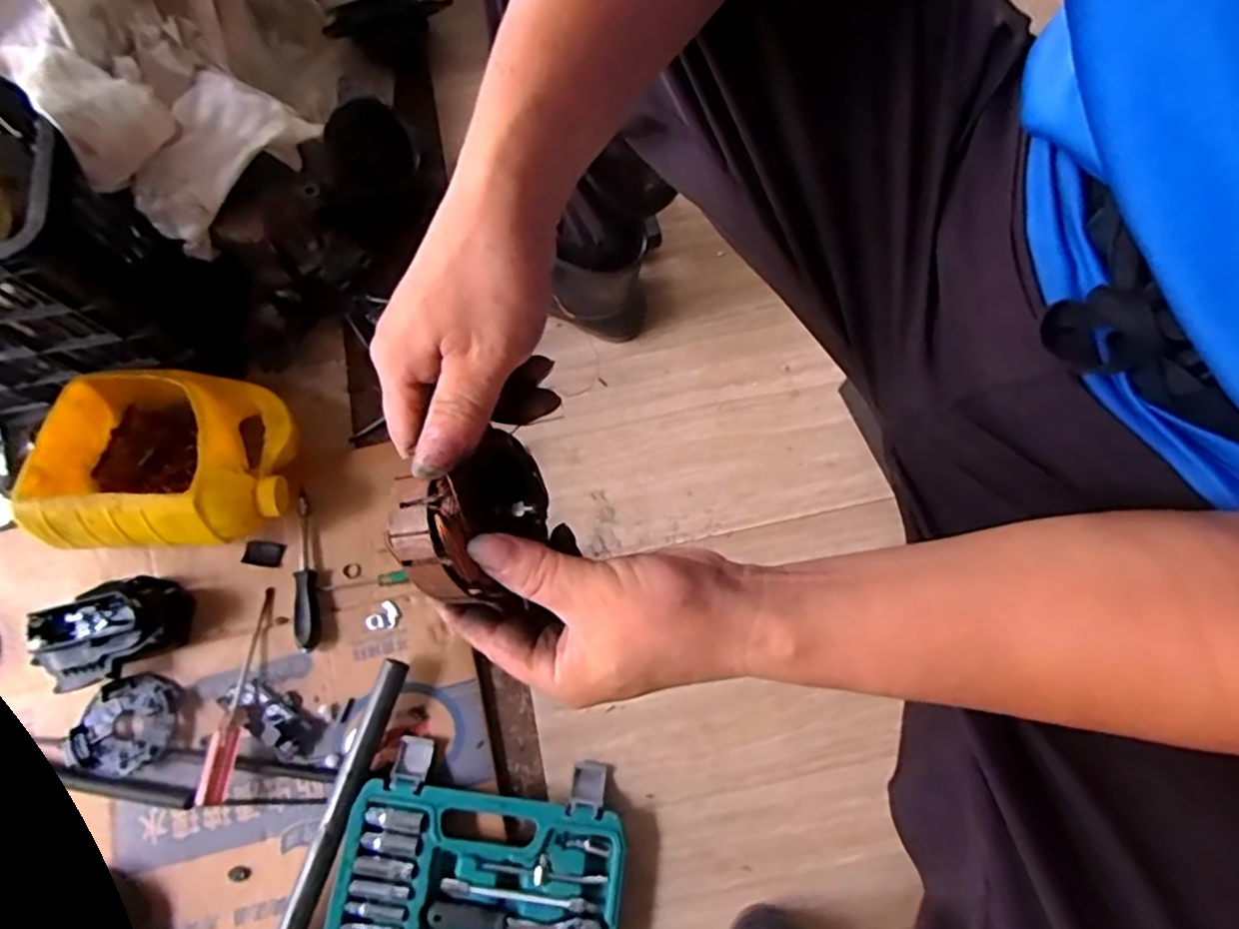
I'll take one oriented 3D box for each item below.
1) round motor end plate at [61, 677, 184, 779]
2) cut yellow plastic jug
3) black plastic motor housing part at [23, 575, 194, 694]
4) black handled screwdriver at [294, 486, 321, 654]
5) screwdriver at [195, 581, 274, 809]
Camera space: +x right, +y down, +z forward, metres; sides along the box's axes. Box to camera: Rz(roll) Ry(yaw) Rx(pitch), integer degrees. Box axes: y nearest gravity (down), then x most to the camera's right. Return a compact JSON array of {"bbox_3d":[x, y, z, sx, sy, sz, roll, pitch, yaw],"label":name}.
[{"bbox_3d":[-0.483,0.255,0.637,0.083,0.015,0.102,35,78,10],"label":"round motor end plate"},{"bbox_3d":[-0.454,-0.008,0.663,0.224,0.115,0.174,-5,74,0],"label":"cut yellow plastic jug"},{"bbox_3d":[-0.497,0.161,0.638,0.119,0.067,0.081,-26,75,-6],"label":"black plastic motor housing part"},{"bbox_3d":[-0.328,0.108,0.677,0.022,0.025,0.163,-14,75,-3],"label":"black handled screwdriver"},{"bbox_3d":[-0.372,0.221,0.634,0.021,0.026,0.195,4,75,3],"label":"screwdriver"}]

